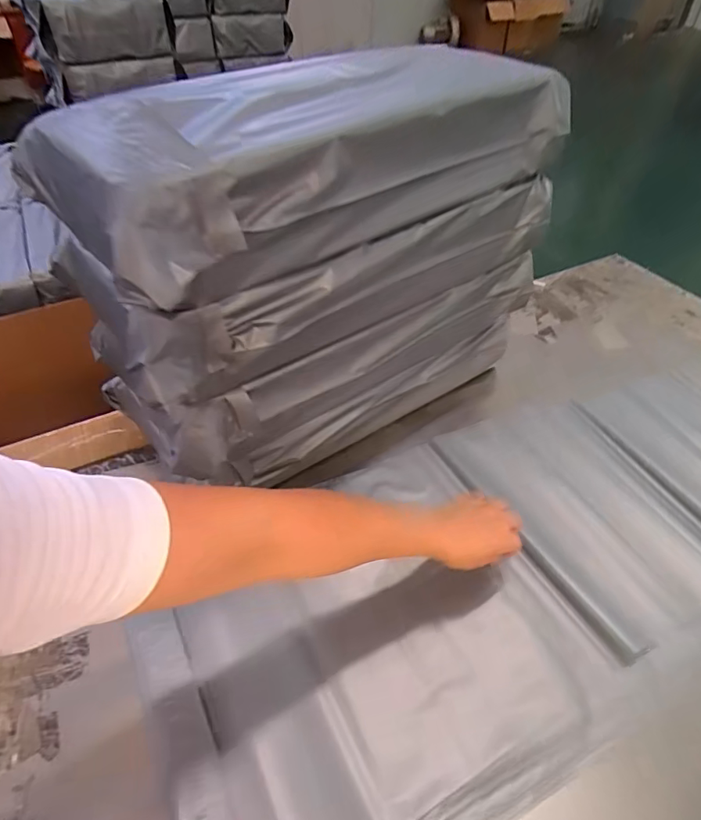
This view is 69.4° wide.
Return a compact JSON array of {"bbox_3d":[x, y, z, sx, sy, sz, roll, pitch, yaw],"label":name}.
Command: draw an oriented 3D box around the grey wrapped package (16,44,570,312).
[{"bbox_3d":[-0.017,-0.284,0.545,0.563,0.121,0.256,-31,53,-28],"label":"grey wrapped package"}]

